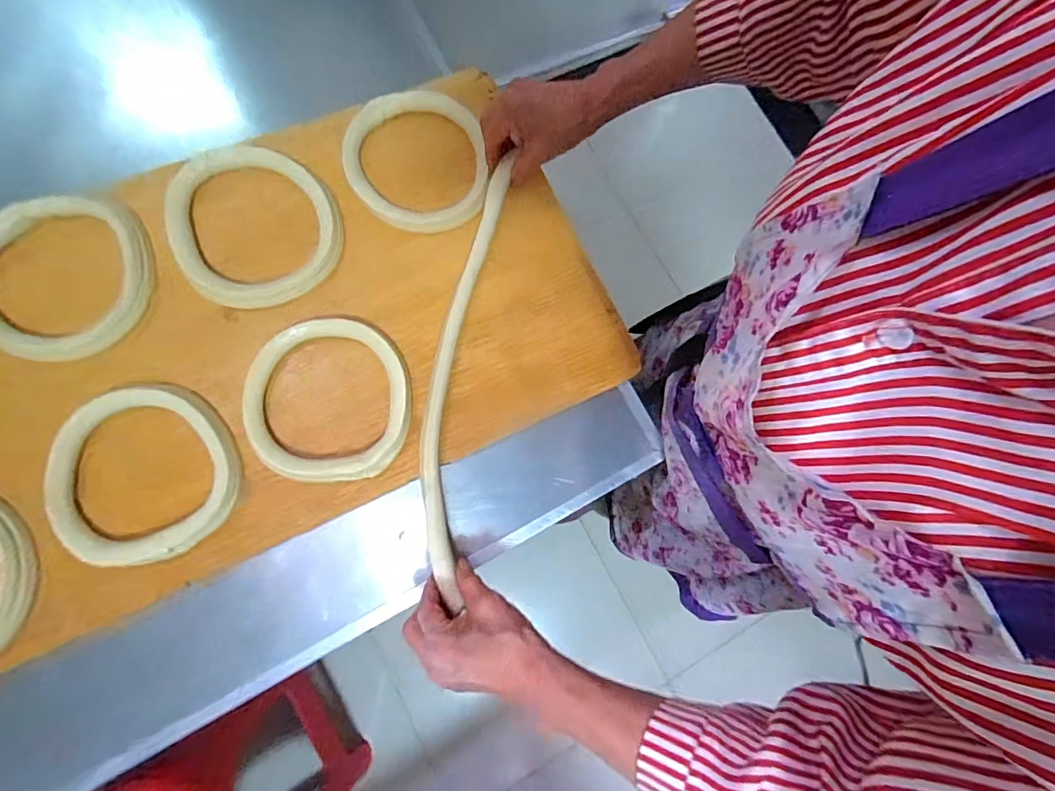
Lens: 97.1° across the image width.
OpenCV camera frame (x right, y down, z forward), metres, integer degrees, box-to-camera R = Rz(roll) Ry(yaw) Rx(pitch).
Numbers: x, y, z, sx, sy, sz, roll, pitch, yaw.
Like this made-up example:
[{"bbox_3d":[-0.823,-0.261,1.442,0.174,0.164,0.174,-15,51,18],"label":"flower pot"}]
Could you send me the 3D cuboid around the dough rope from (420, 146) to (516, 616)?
[{"bbox_3d":[-0.066,-0.043,0.472,0.062,0.046,0.454,6,77,4],"label":"dough rope"}]

